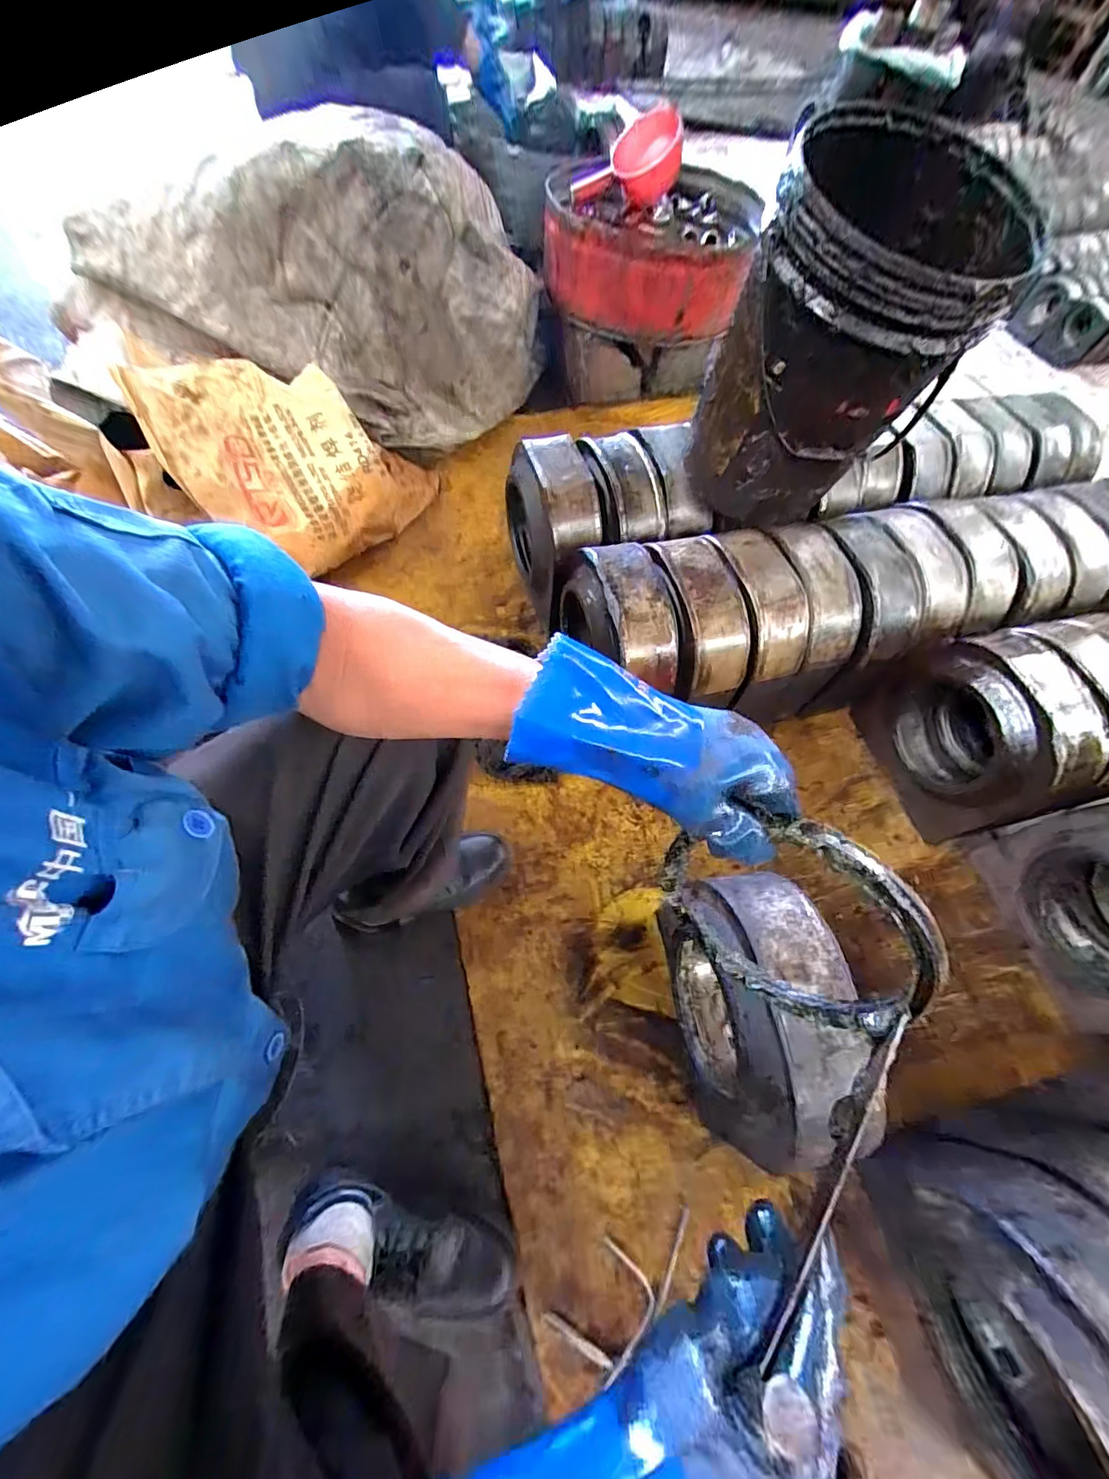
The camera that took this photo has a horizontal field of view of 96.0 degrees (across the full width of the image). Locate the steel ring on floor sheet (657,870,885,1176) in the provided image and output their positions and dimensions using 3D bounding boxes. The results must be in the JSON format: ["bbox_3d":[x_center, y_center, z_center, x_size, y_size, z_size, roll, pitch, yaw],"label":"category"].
[{"bbox_3d":[0.234,0.313,0.608,0.118,0.255,0.274,-2,62,-6],"label":"steel ring on floor sheet"}]

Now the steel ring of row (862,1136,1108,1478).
[{"bbox_3d":[0.490,0.606,0.495,0.124,0.293,0.286,-12,64,-12],"label":"steel ring of row"}]

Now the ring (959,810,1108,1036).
[{"bbox_3d":[0.815,0.260,0.732,0.098,0.307,0.301,-10,64,-11],"label":"ring"}]

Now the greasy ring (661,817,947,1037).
[{"bbox_3d":[0.173,0.143,0.385,0.198,0.198,0.026,23,43,33],"label":"greasy ring"}]

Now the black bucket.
[{"bbox_3d":[0.393,-0.526,0.737,0.293,0.415,0.284,2,62,-4],"label":"black bucket"}]

